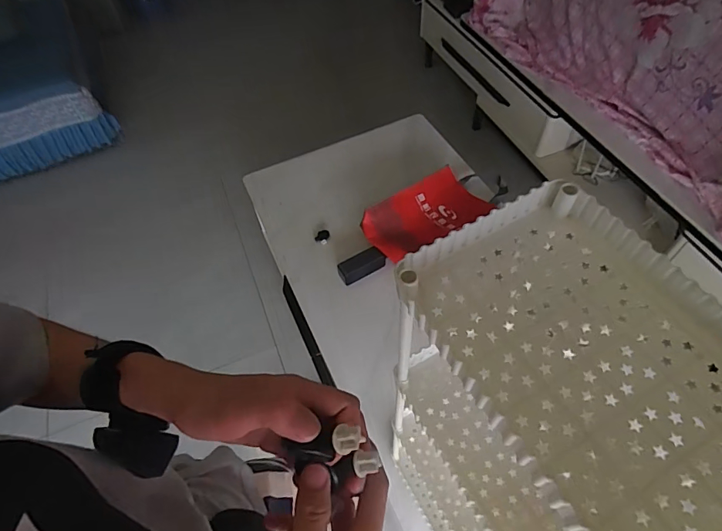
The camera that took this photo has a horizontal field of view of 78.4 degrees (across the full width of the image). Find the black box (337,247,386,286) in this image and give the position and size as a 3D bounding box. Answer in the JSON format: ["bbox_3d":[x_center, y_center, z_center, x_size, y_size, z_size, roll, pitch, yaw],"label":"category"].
[{"bbox_3d":[0.000,-0.002,1.258,0.128,0.055,0.064,-26,58,-14],"label":"black box"}]

